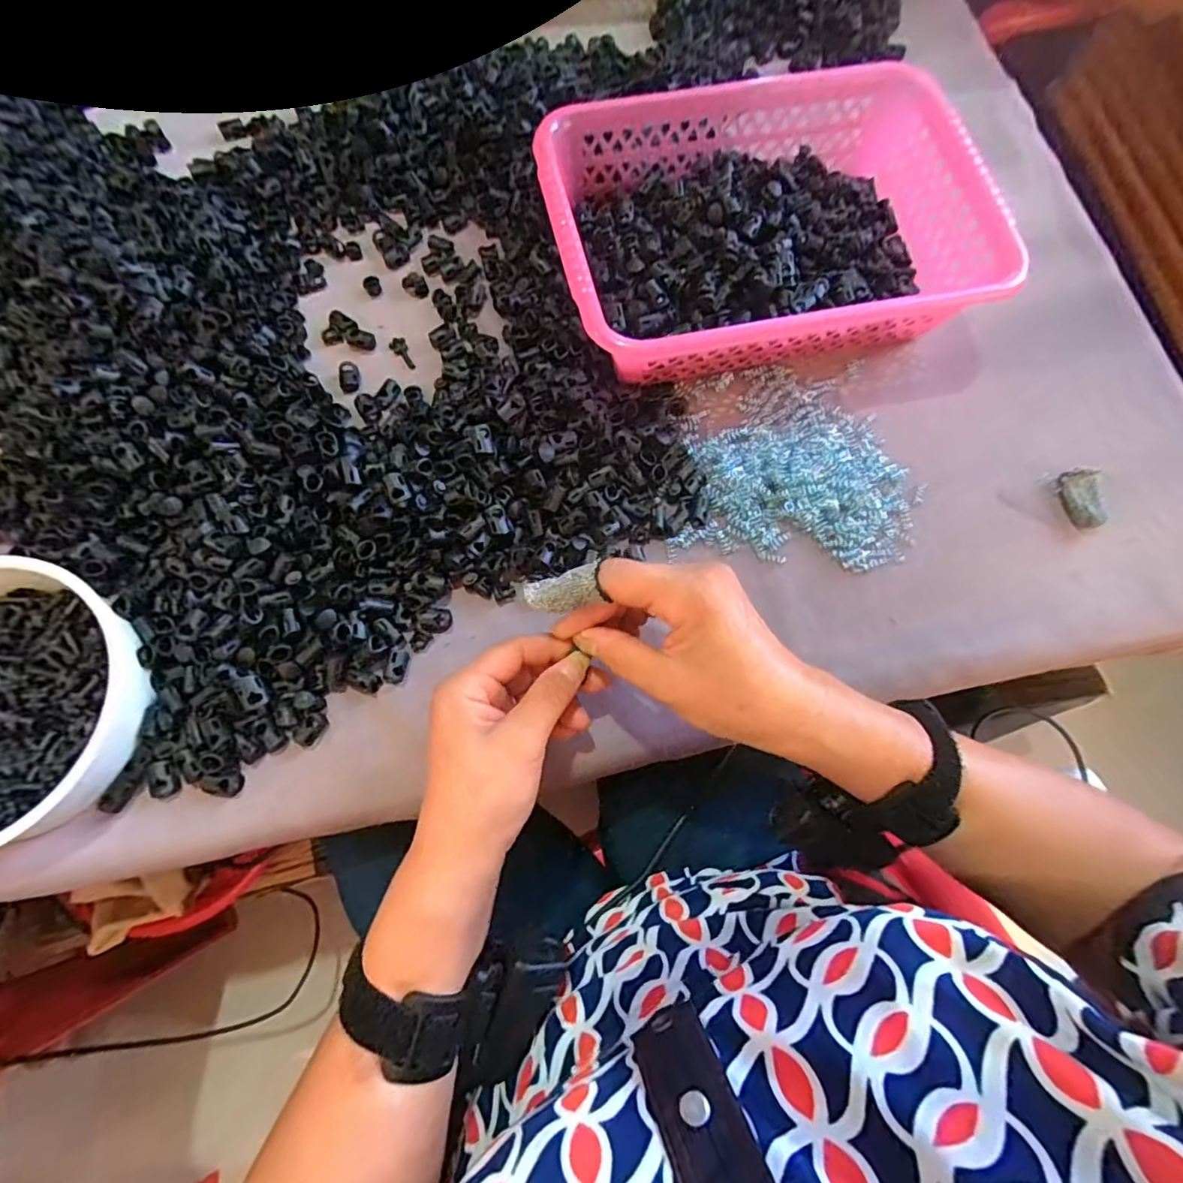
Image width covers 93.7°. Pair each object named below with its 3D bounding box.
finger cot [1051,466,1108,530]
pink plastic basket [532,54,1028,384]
[{"bbox_3d":[0.360,-0.068,0.404,0.027,0.010,0.043,-2,74,-2],"label":"finger cot"},{"bbox_3d":[0.126,-0.272,0.419,0.309,0.074,0.203,-11,75,-5],"label":"pink plastic basket"}]

